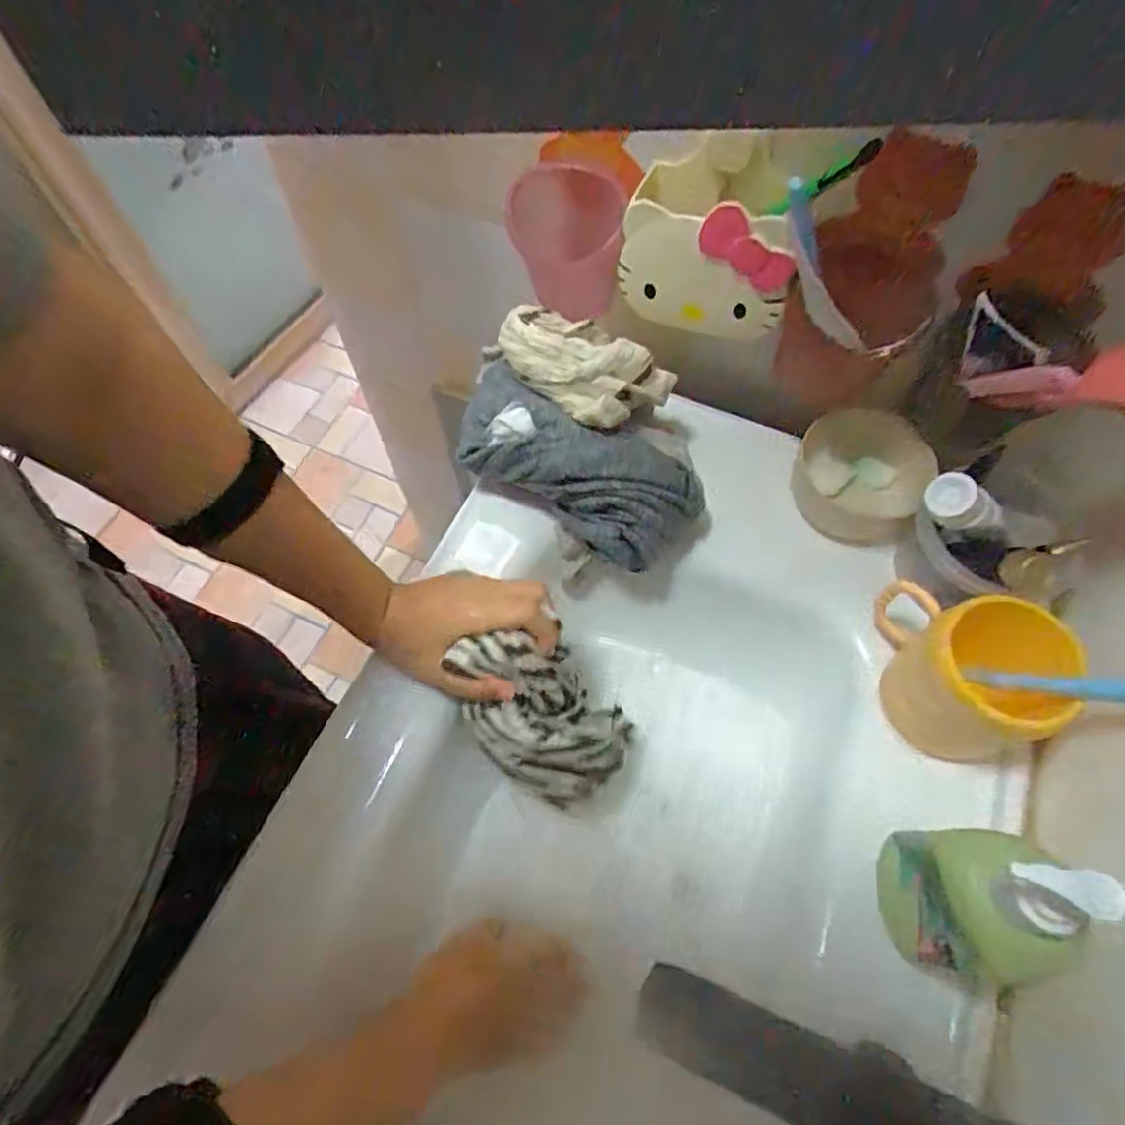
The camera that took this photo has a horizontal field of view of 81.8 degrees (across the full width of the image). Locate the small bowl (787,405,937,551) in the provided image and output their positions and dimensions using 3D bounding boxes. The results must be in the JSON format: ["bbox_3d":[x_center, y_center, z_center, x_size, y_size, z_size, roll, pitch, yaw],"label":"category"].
[{"bbox_3d":[0.253,-0.076,0.553,0.103,0.047,0.114,29,66,15],"label":"small bowl"}]

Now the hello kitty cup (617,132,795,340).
[{"bbox_3d":[0.110,-0.232,0.469,0.122,0.107,0.091,21,64,11],"label":"hello kitty cup"}]

